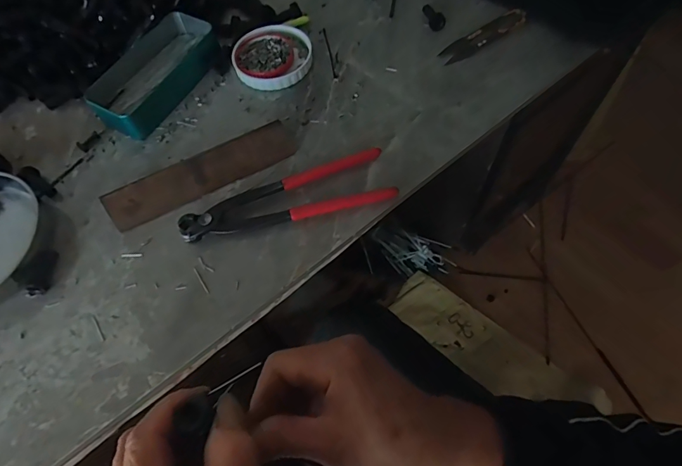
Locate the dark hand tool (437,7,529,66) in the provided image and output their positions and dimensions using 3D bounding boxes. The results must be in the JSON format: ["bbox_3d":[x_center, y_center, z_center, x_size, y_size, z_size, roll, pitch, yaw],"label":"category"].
[{"bbox_3d":[0.162,-0.224,0.487,0.112,0.010,0.029,-31,64,-13],"label":"dark hand tool"}]

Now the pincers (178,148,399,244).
[{"bbox_3d":[-0.050,-0.031,0.398,0.193,0.016,0.051,-15,62,-5],"label":"pincers"}]

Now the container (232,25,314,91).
[{"bbox_3d":[-0.078,-0.199,0.486,0.089,0.019,0.080,9,63,8],"label":"container"}]

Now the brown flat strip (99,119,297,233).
[{"bbox_3d":[-0.131,-0.057,0.411,0.181,0.036,0.008,-26,22,-9],"label":"brown flat strip"}]

